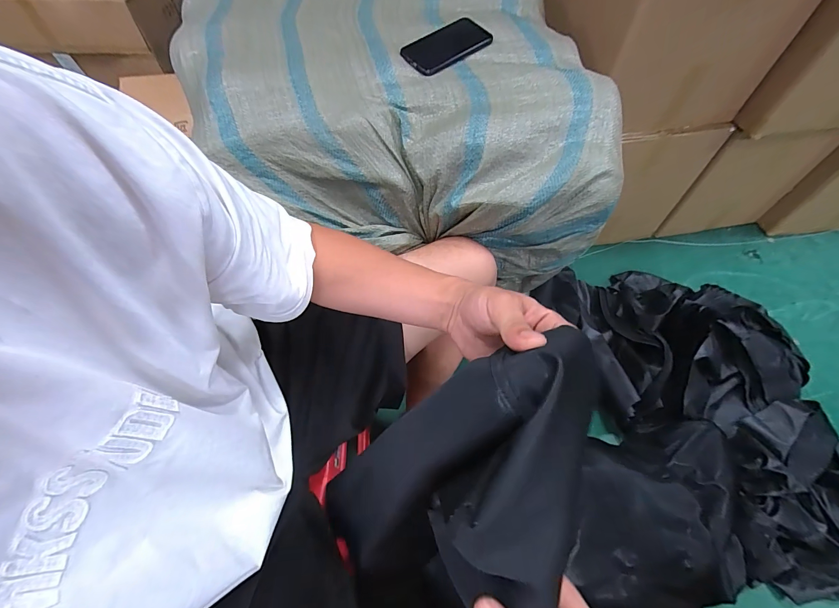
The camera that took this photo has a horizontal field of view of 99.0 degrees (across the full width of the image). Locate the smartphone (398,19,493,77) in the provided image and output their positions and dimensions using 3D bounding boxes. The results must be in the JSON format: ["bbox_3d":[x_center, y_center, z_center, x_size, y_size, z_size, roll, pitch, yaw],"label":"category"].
[{"bbox_3d":[0.046,-0.446,0.618,0.153,0.009,0.087,-37,76,-12],"label":"smartphone"}]

